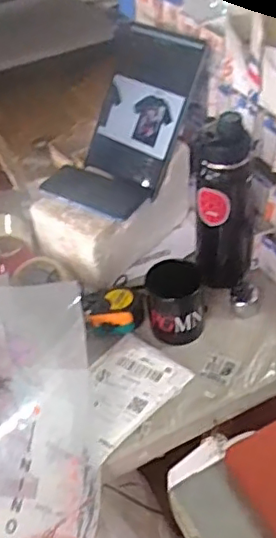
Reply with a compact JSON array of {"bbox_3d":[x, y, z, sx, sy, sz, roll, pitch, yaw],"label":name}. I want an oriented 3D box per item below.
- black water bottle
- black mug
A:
[{"bbox_3d":[0.128,-0.100,0.848,0.088,0.267,0.096,4,44,11],"label":"black water bottle"},{"bbox_3d":[0.057,0.052,0.832,0.079,0.111,0.071,-3,43,3],"label":"black mug"}]

